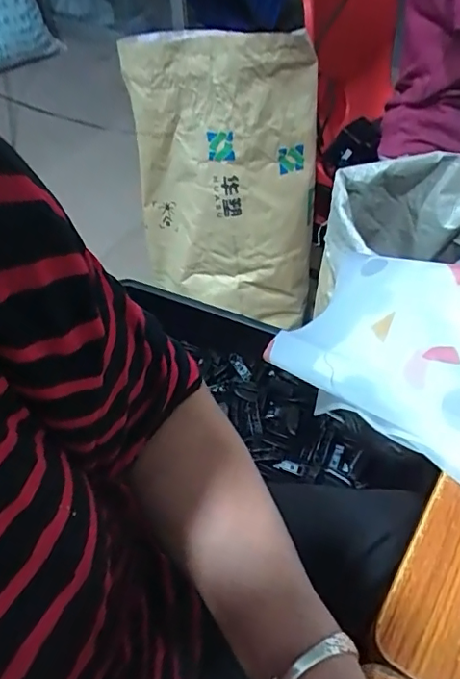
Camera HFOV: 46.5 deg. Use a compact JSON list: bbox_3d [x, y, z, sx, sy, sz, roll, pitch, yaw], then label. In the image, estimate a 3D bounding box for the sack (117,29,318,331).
[{"bbox_3d":[-0.015,-0.241,0.879,0.300,0.434,0.152,4,49,6],"label":"sack"}]

